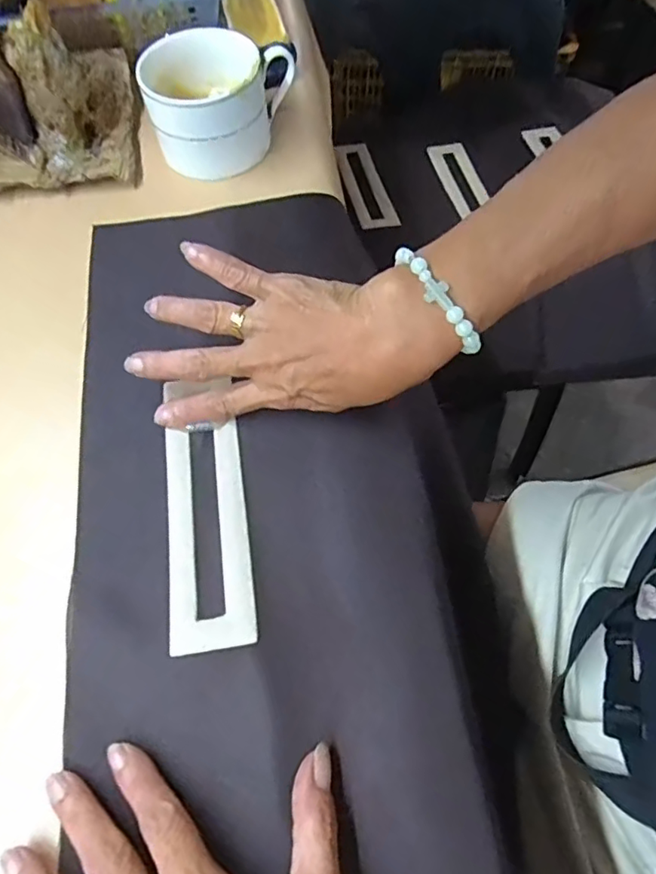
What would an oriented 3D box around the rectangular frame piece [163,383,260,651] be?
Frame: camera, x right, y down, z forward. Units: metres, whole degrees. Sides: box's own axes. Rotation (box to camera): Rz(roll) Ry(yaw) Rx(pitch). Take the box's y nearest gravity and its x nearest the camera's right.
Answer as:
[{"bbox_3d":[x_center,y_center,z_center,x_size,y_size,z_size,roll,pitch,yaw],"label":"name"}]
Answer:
[{"bbox_3d":[-0.066,0.035,0.299,0.042,0.010,0.150,-9,62,-6],"label":"rectangular frame piece"}]

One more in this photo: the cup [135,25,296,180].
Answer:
[{"bbox_3d":[-0.077,-0.241,0.406,0.102,0.063,0.070,-9,63,-4],"label":"cup"}]

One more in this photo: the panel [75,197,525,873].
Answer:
[{"bbox_3d":[-0.031,0.033,0.306,0.202,0.027,0.440,-8,63,-5],"label":"panel"}]

